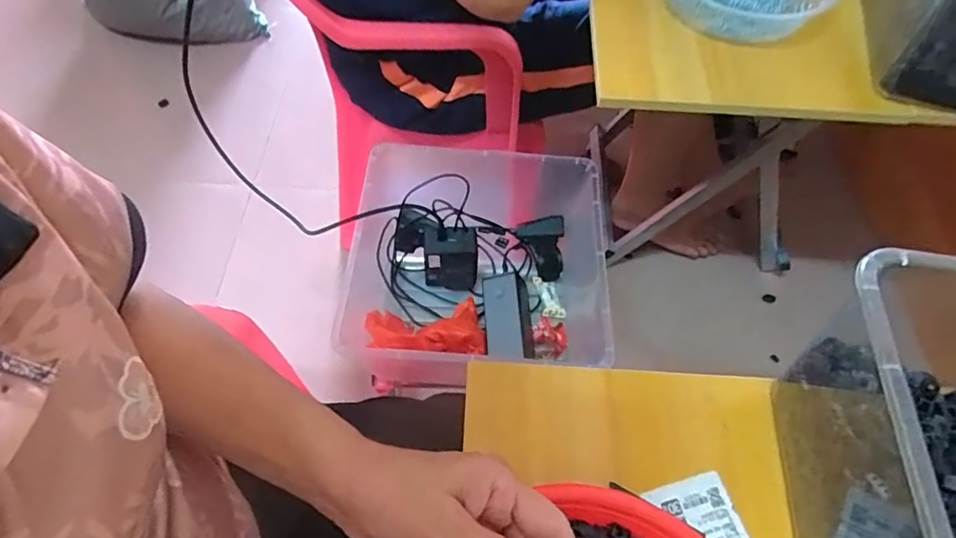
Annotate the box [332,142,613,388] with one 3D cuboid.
[{"bbox_3d":[0.010,0.008,0.693,0.323,0.148,0.300,4,59,1],"label":"box"}]

